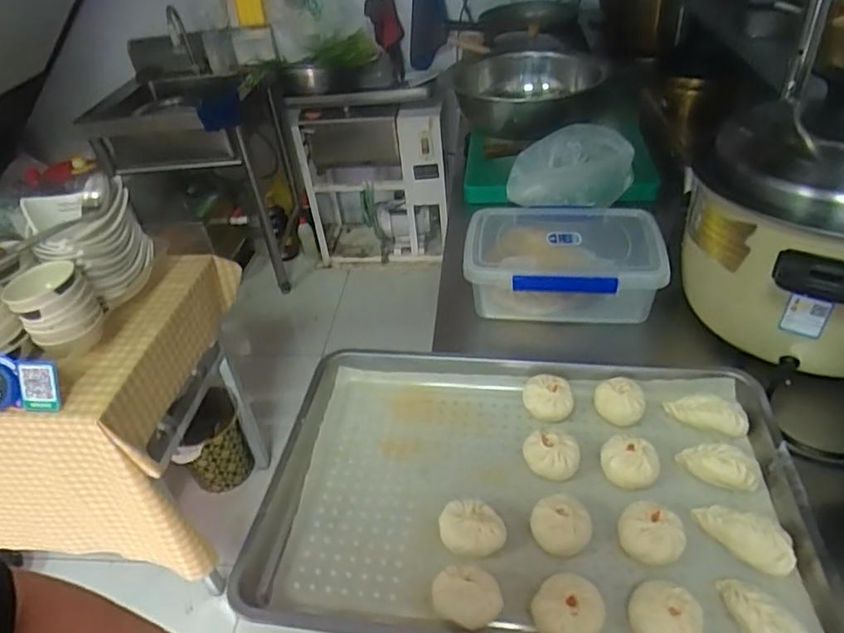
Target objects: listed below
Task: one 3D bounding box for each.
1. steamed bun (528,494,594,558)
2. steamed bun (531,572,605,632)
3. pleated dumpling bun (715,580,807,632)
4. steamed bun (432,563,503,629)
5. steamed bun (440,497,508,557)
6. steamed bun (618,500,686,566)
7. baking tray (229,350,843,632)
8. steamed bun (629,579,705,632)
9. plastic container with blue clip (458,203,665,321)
[{"bbox_3d":[0.151,0.225,0.636,0.064,0.038,0.063,7,40,16],"label":"steamed bun"},{"bbox_3d":[0.140,0.287,0.568,0.064,0.038,0.062,-4,39,3],"label":"steamed bun"},{"bbox_3d":[0.317,0.283,0.547,0.045,0.036,0.093,-25,41,-23],"label":"pleated dumpling bun"},{"bbox_3d":[0.044,0.280,0.581,0.066,0.048,0.059,-10,39,-4],"label":"steamed bun"},{"bbox_3d":[0.055,0.234,0.641,0.070,0.043,0.059,-6,38,1],"label":"steamed bun"},{"bbox_3d":[0.245,0.229,0.626,0.066,0.039,0.073,17,45,26],"label":"steamed bun"},{"bbox_3d":[0.122,0.199,0.692,0.594,0.058,0.397,1,40,10],"label":"baking tray"},{"bbox_3d":[0.227,0.287,0.550,0.061,0.040,0.061,-4,39,3],"label":"steamed bun"},{"bbox_3d":[0.231,-0.084,0.975,0.306,0.102,0.214,0,40,8],"label":"plastic container with blue clip"}]

